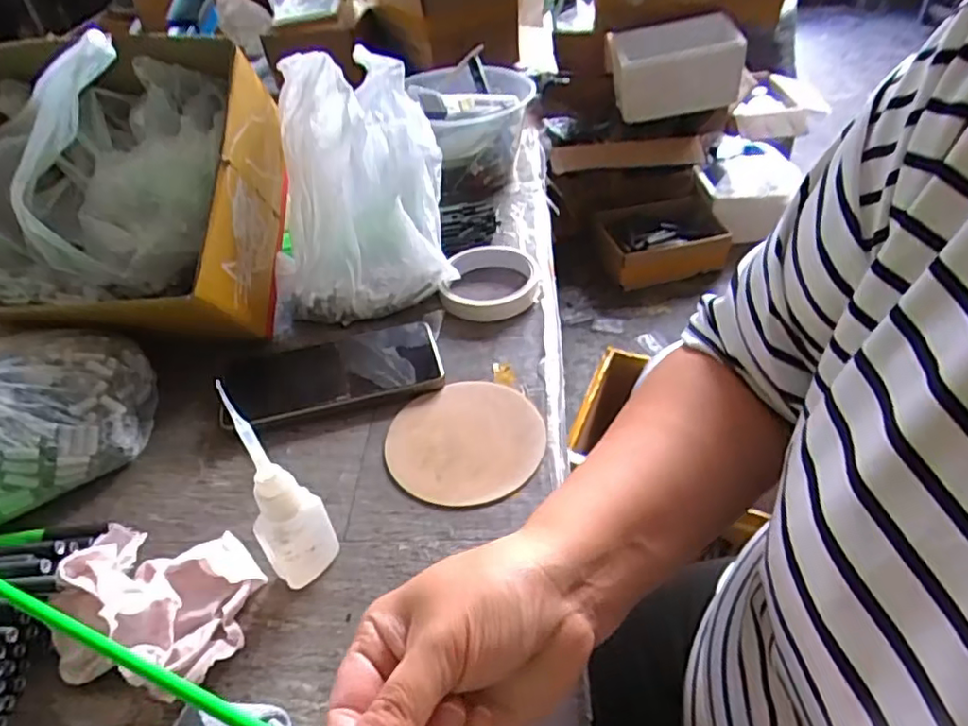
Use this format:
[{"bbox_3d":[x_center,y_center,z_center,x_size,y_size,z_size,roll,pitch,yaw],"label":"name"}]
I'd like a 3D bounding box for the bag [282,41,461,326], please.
[{"bbox_3d":[-0.107,-0.151,0.538,0.149,0.178,0.141,-9,42,-6],"label":"bag"}]

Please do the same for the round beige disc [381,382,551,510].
[{"bbox_3d":[-0.013,0.052,0.433,0.104,0.005,0.104,-2,42,2],"label":"round beige disc"}]

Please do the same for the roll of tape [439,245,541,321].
[{"bbox_3d":[0.007,-0.071,0.549,0.082,0.025,0.083,2,42,6],"label":"roll of tape"}]

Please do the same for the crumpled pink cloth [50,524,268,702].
[{"bbox_3d":[-0.174,0.125,0.334,0.095,0.043,0.090,2,42,6],"label":"crumpled pink cloth"}]

